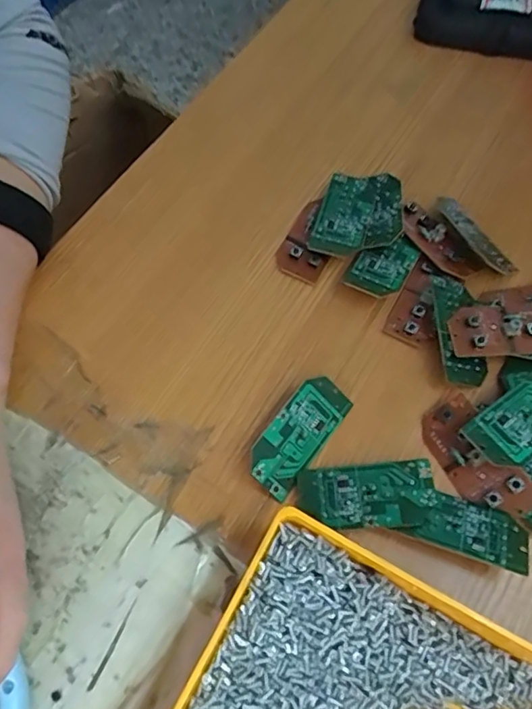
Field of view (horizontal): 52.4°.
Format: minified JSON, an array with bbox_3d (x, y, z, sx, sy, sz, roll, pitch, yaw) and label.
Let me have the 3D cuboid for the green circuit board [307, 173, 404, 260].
[{"bbox_3d":[0.055,-0.081,0.315,0.047,0.010,0.065,17,64,8],"label":"green circuit board"}]

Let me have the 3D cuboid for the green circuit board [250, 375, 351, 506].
[{"bbox_3d":[0.016,0.038,0.257,0.028,0.004,0.059,46,71,-14],"label":"green circuit board"}]

